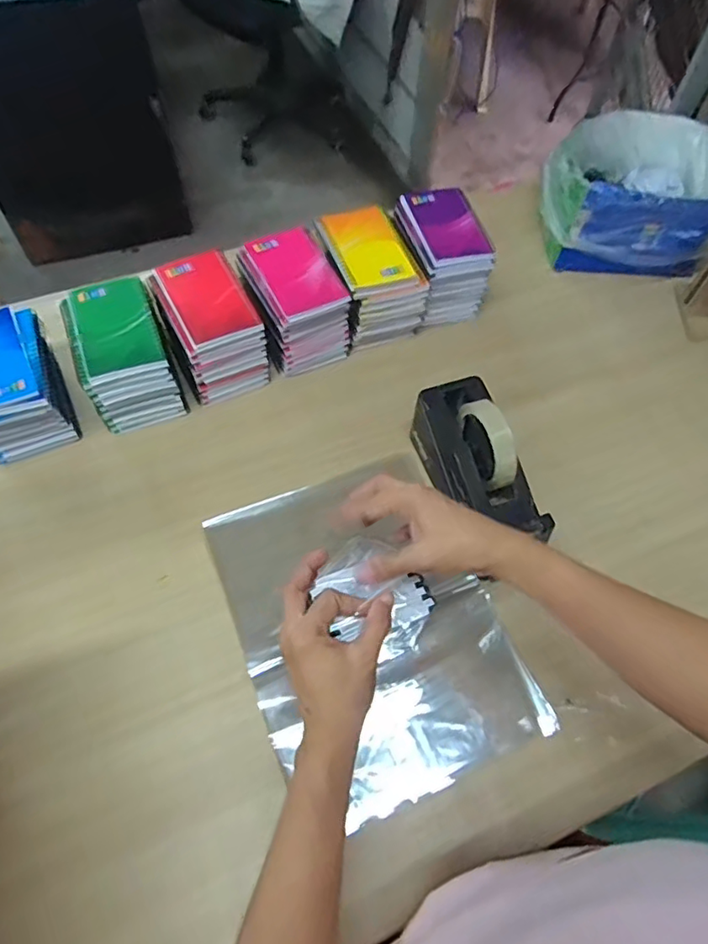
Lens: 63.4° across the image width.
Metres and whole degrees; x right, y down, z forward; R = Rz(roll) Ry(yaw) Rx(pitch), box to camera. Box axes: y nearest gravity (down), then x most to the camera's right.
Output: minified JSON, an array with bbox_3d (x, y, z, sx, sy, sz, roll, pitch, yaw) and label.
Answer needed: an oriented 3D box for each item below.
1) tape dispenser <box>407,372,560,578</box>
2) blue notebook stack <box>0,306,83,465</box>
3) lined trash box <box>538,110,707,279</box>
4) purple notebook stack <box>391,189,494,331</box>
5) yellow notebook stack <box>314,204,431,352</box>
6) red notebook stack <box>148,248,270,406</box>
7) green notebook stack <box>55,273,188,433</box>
[{"bbox_3d":[0.133,-0.006,0.613,0.078,0.112,0.195,-15,63,-11],"label":"tape dispenser"},{"bbox_3d":[-0.385,-0.097,0.641,0.098,0.110,0.136,-20,64,-14],"label":"blue notebook stack"},{"bbox_3d":[0.398,-0.406,0.842,0.243,0.144,0.233,13,61,4],"label":"lined trash box"},{"bbox_3d":[0.112,-0.290,0.776,0.102,0.102,0.142,-14,63,-10],"label":"purple notebook stack"},{"bbox_3d":[0.022,-0.252,0.747,0.104,0.119,0.127,-18,63,-12],"label":"yellow notebook stack"},{"bbox_3d":[-0.171,-0.170,0.693,0.093,0.109,0.132,-24,65,-15],"label":"red notebook stack"},{"bbox_3d":[-0.263,-0.134,0.664,0.094,0.107,0.134,-19,64,-13],"label":"green notebook stack"}]

